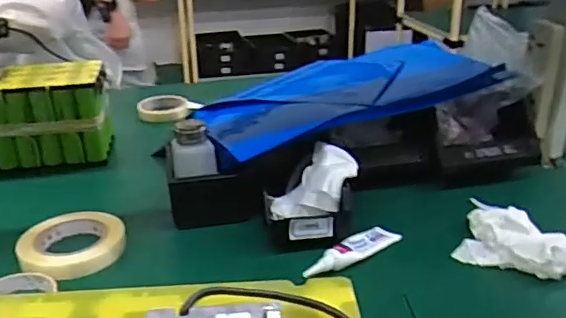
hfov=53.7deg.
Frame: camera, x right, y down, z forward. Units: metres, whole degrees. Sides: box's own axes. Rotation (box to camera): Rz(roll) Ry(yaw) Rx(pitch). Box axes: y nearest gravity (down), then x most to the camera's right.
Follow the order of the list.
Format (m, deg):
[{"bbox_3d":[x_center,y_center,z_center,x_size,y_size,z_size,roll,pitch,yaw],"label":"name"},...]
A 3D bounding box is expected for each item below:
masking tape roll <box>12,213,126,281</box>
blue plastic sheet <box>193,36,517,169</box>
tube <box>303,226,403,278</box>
[{"bbox_3d":[-0.265,0.102,0.694,0.118,0.034,0.118,0,24,0],"label":"masking tape roll"},{"bbox_3d":[0.093,-0.097,0.832,0.419,0.086,0.269,-5,25,-11],"label":"blue plastic sheet"},{"bbox_3d":[0.080,0.105,0.652,0.140,0.015,0.041,-21,32,-38],"label":"tube"}]

